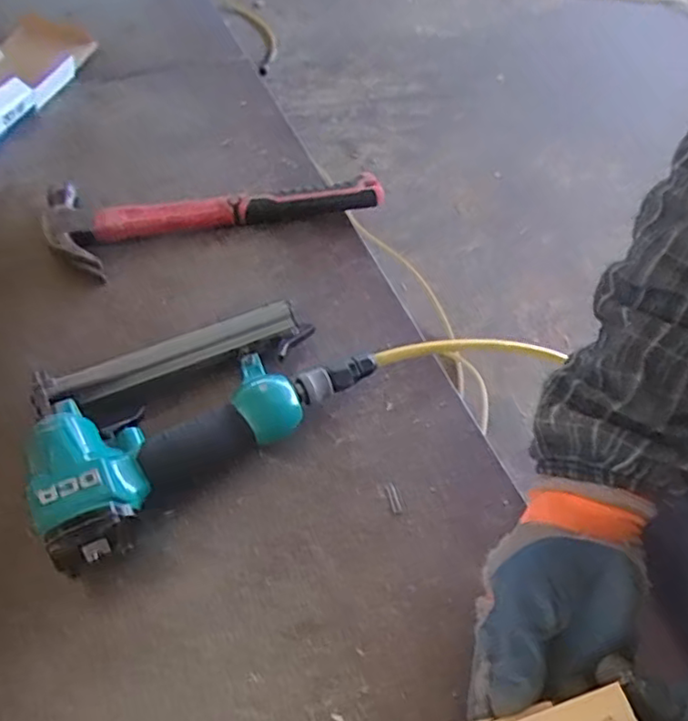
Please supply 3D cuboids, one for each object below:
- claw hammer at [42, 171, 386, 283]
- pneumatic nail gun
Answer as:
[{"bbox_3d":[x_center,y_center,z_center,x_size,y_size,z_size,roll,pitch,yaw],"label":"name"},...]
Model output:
[{"bbox_3d":[-0.128,-0.156,0.656,0.326,0.029,0.111,-12,54,-9],"label":"claw hammer"},{"bbox_3d":[-0.122,0.027,0.503,0.263,0.060,0.149,-34,61,-23],"label":"pneumatic nail gun"}]

